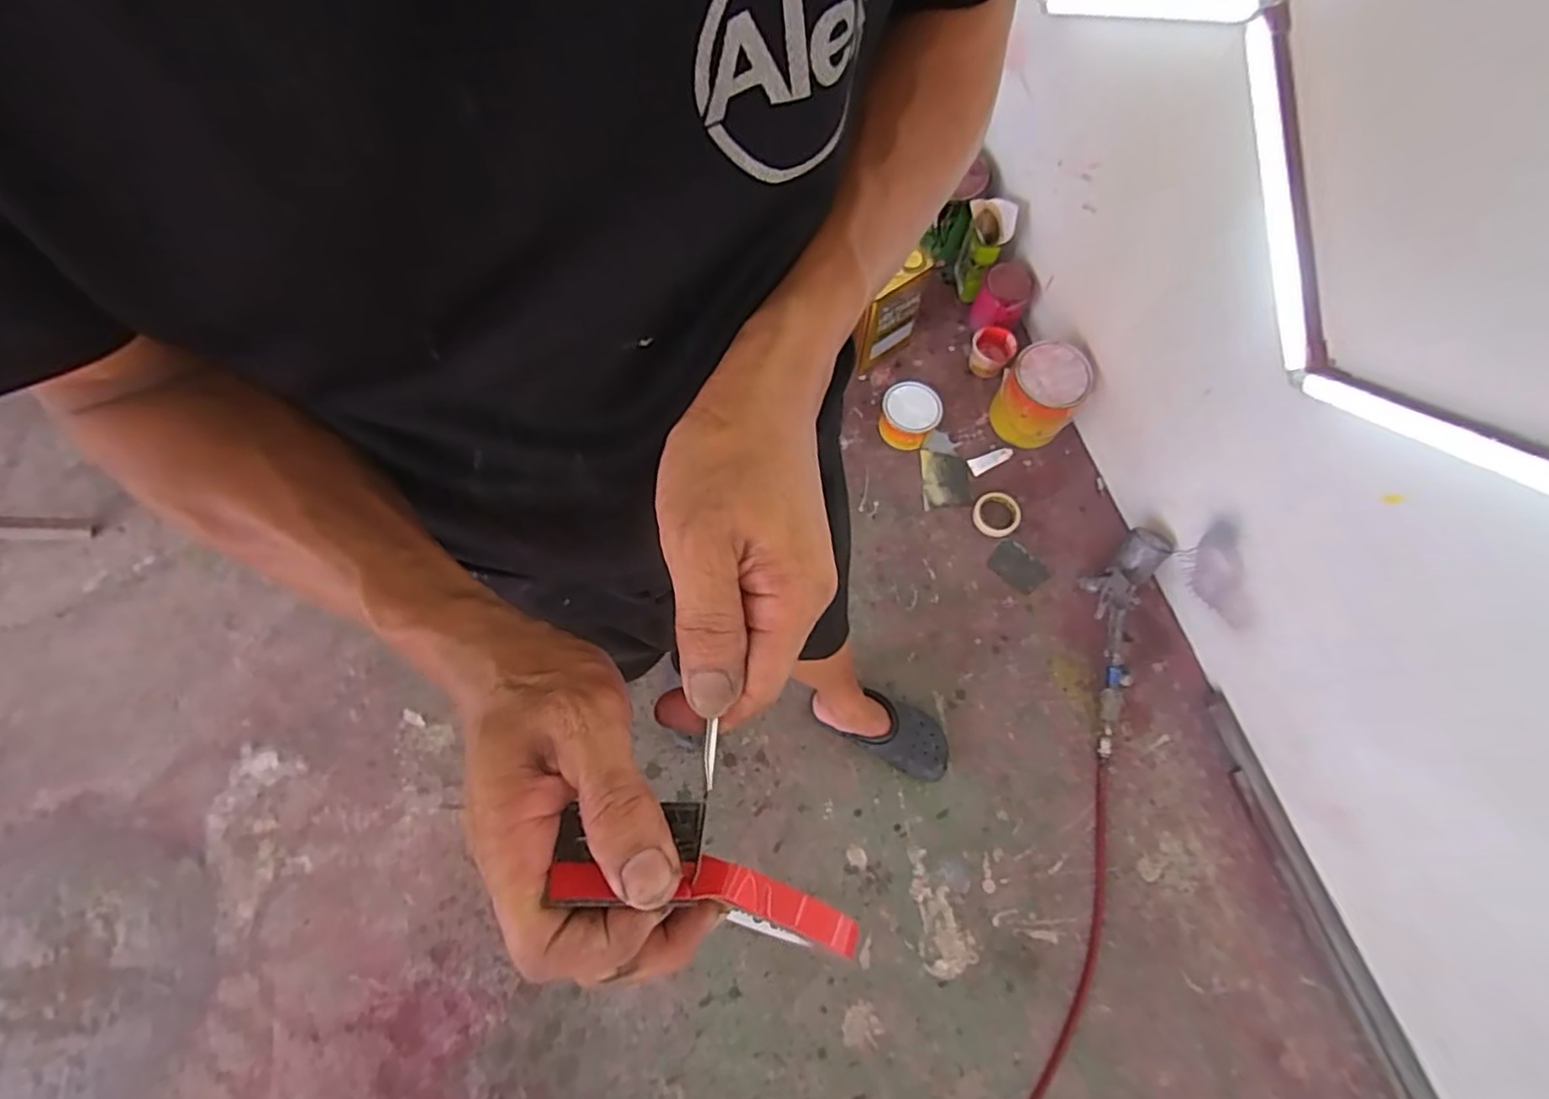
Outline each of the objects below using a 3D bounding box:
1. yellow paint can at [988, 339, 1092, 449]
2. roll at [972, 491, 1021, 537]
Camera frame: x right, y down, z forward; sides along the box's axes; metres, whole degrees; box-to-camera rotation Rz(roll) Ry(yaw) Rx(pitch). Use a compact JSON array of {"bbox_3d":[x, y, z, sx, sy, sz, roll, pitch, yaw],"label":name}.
[{"bbox_3d":[0.565,-0.326,1.429,0.178,0.165,0.157,-43,75,-15],"label":"yellow paint can"},{"bbox_3d":[0.469,-0.075,1.413,0.097,0.016,0.099,0,69,0],"label":"roll"}]

